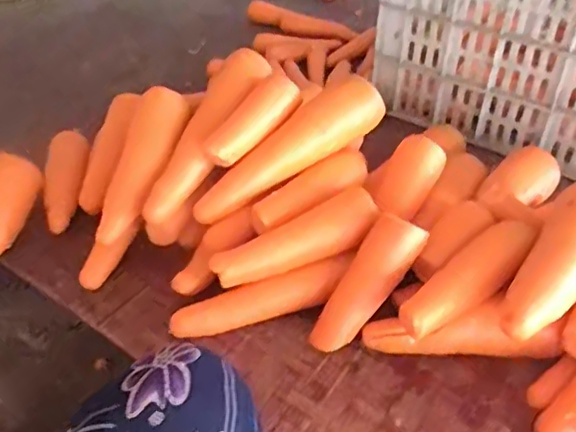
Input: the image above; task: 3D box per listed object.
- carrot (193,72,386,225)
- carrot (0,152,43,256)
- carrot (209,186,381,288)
[{"bbox_3d":[0.000,-0.063,0.605,0.215,0.045,0.046,-36,49,-7],"label":"carrot"},{"bbox_3d":[-0.291,-0.012,0.618,0.045,0.043,0.121,4,56,4],"label":"carrot"},{"bbox_3d":[0.008,0.023,0.560,0.155,0.036,0.032,-24,44,-5],"label":"carrot"}]

